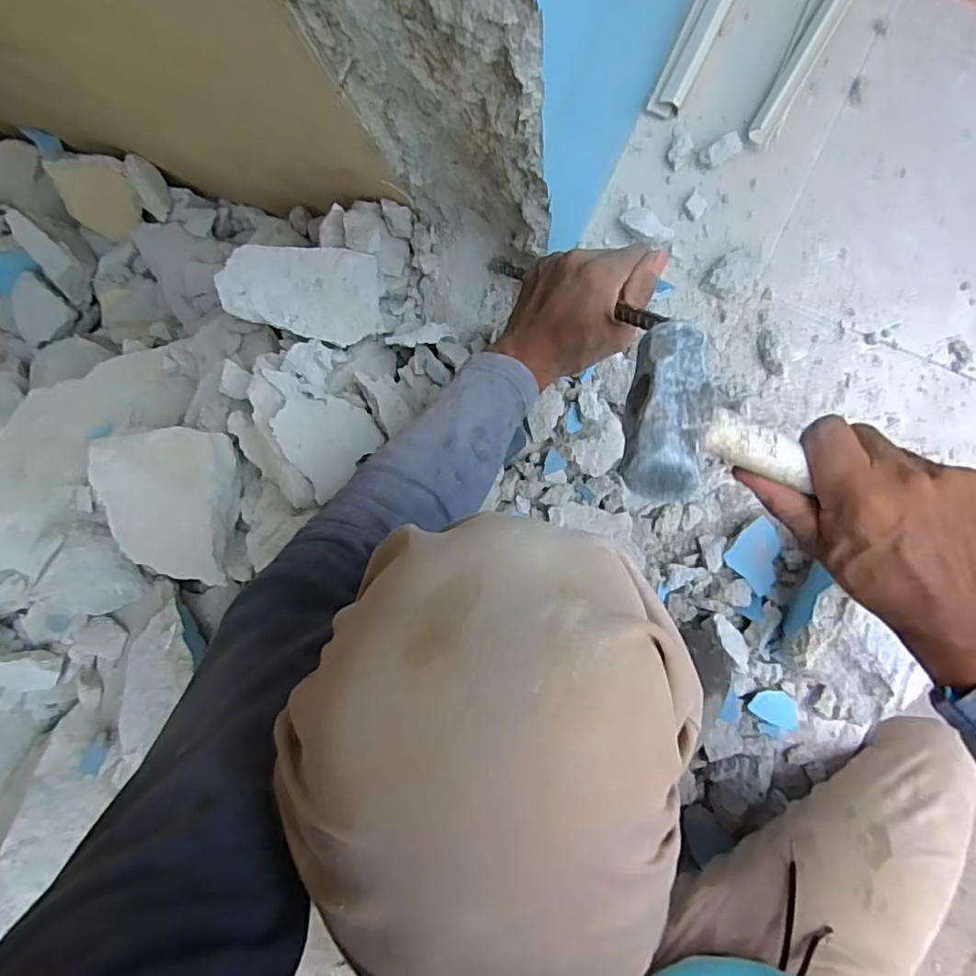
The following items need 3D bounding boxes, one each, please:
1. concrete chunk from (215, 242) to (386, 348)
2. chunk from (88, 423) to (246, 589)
[{"bbox_3d":[-0.185,-0.191,0.594,0.149,0.038,0.090,3,91,9],"label":"concrete chunk"},{"bbox_3d":[-0.310,0.019,0.596,0.120,0.082,0.148,-2,90,9],"label":"chunk"}]

